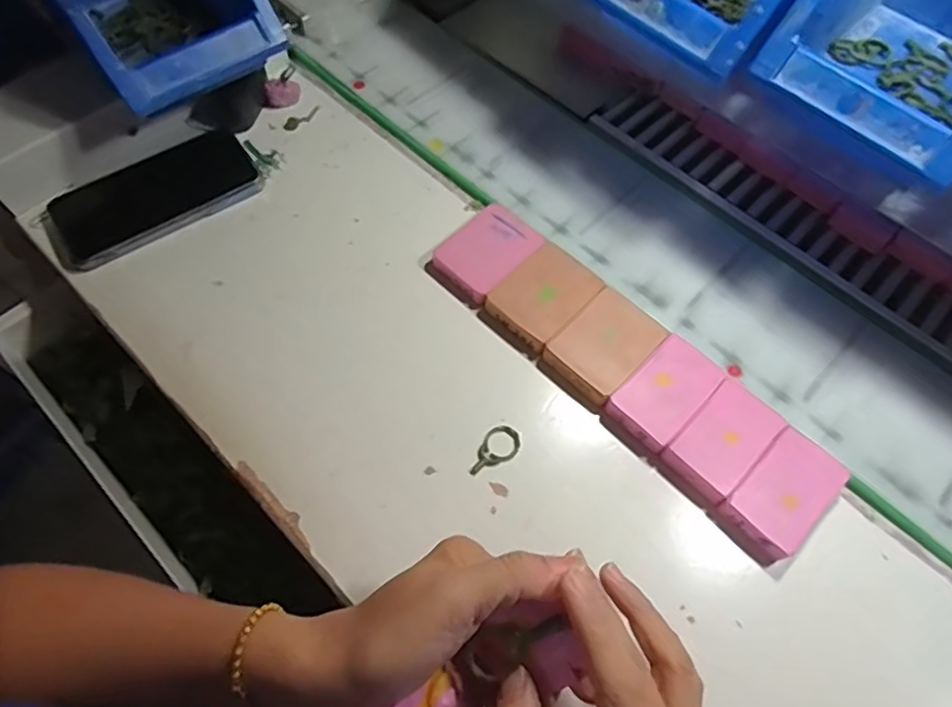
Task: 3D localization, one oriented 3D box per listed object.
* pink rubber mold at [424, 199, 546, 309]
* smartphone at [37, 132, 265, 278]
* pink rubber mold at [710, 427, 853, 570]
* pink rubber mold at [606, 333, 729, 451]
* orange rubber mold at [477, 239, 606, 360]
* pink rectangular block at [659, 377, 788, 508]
[{"bbox_3d":[0.008,-0.074,0.443,0.056,0.015,0.075,41,68,18],"label":"pink rubber mold"},{"bbox_3d":[-0.244,-0.119,0.457,0.152,0.008,0.081,-30,67,-17],"label":"smartphone"},{"bbox_3d":[0.183,0.086,0.366,0.044,0.018,0.077,42,68,18],"label":"pink rubber mold"},{"bbox_3d":[0.123,0.026,0.396,0.071,0.016,0.045,-40,71,-21],"label":"pink rubber mold"},{"bbox_3d":[0.046,-0.039,0.421,0.053,0.015,0.076,41,68,17],"label":"orange rubber mold"},{"bbox_3d":[0.153,0.055,0.378,0.044,0.017,0.069,41,68,18],"label":"pink rectangular block"}]

